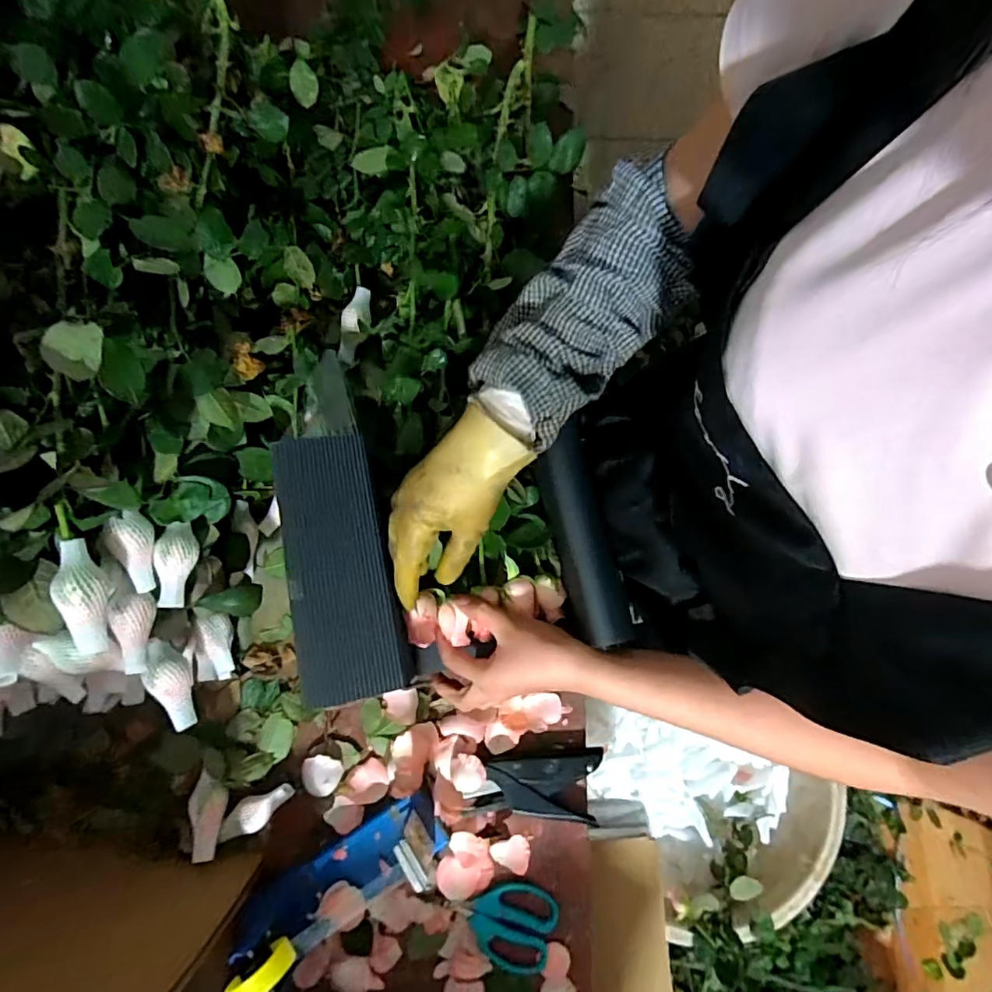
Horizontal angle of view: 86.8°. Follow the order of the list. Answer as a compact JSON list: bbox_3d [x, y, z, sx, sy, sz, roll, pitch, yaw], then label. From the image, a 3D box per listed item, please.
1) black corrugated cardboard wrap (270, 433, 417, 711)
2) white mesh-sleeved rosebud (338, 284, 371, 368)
[{"bbox_3d":[-0.125,0.053,0.431,0.088,0.014,0.211,-4,73,-36],"label":"black corrugated cardboard wrap"},{"bbox_3d":[-0.164,-0.197,0.608,0.031,0.025,0.089,3,77,-1],"label":"white mesh-sleeved rosebud"}]

